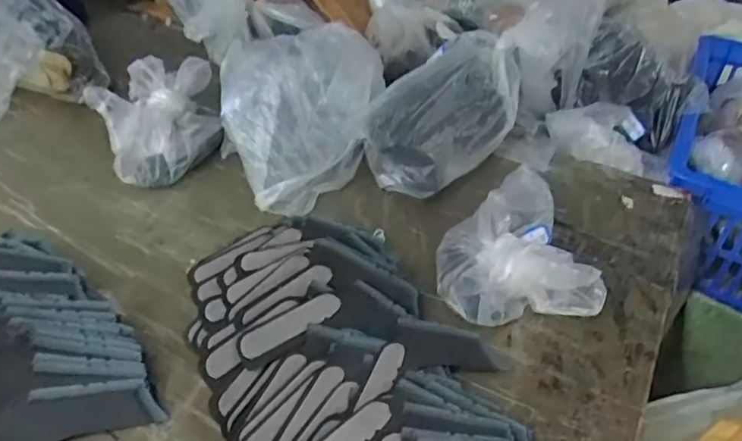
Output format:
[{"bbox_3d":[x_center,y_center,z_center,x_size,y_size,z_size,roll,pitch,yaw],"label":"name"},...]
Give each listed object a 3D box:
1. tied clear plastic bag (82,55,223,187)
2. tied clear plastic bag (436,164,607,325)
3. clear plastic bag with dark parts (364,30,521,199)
[{"bbox_3d":[-0.247,-0.121,0.691,0.137,0.081,0.161,-9,40,-16],"label":"tied clear plastic bag"},{"bbox_3d":[0.127,0.026,0.559,0.124,0.060,0.154,-3,39,-9],"label":"tied clear plastic bag"},{"bbox_3d":[0.085,-0.115,0.686,0.104,0.123,0.210,30,44,28],"label":"clear plastic bag with dark parts"}]

